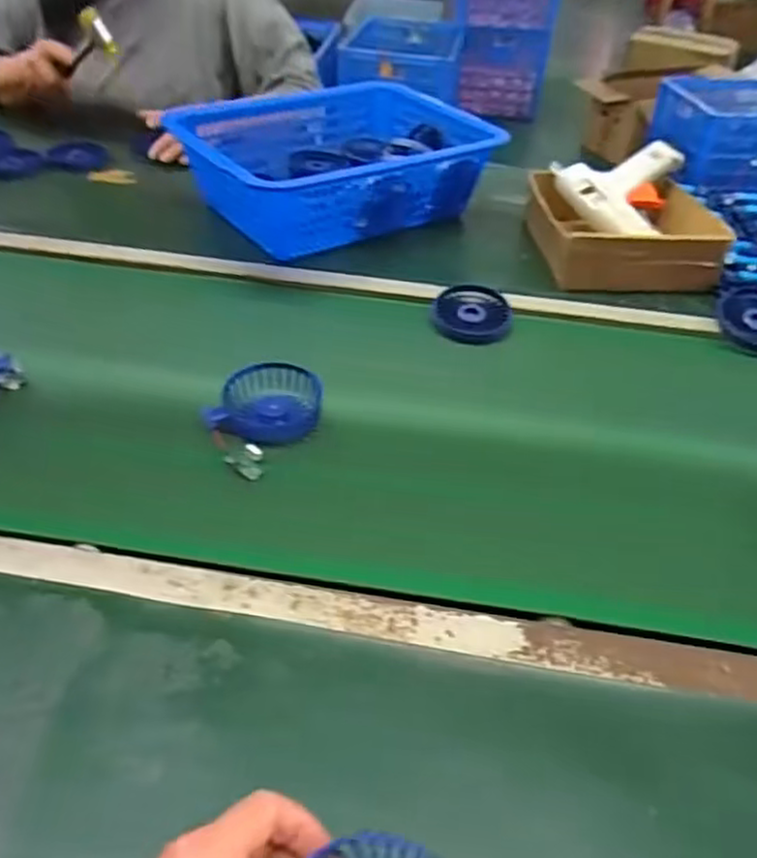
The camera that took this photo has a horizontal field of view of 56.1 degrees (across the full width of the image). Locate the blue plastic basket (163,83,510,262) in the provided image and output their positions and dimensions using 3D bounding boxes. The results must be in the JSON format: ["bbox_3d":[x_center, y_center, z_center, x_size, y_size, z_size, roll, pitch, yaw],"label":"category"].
[{"bbox_3d":[-0.063,-0.358,0.974,0.387,0.114,0.275,-22,48,-26],"label":"blue plastic basket"}]

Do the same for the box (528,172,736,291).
[{"bbox_3d":[0.305,-0.250,0.894,0.215,0.060,0.209,0,42,-4],"label":"box"}]

